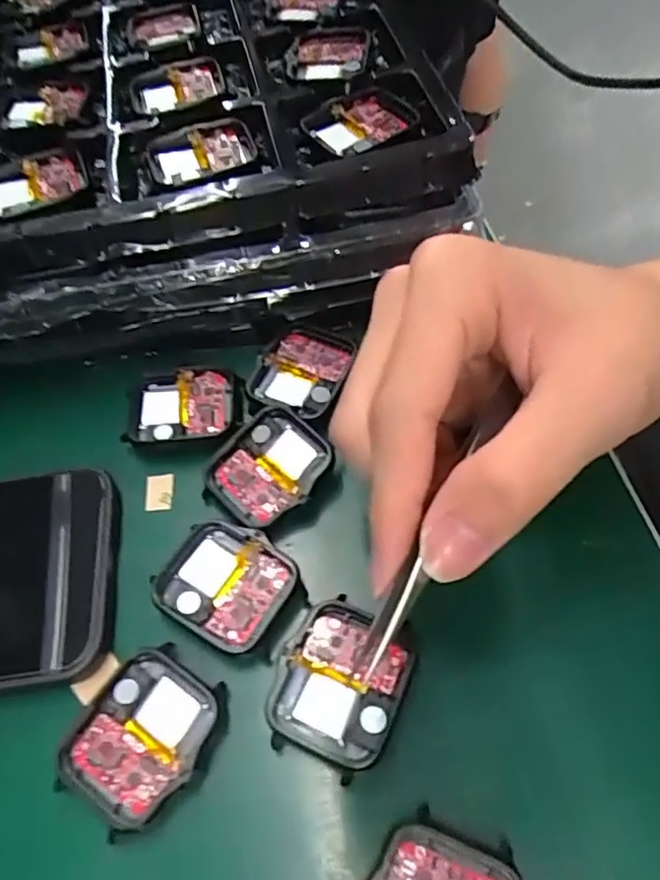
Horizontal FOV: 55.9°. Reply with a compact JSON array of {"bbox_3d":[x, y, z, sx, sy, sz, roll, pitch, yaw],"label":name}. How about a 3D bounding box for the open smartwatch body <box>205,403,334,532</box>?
[{"bbox_3d":[-0.024,0.010,0.229,0.038,0.008,0.041,38,69,27],"label":"open smartwatch body"}]

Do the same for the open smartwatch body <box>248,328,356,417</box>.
[{"bbox_3d":[-0.012,-0.028,0.257,0.035,0.008,0.038,16,61,17],"label":"open smartwatch body"}]

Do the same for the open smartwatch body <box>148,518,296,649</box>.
[{"bbox_3d":[-0.036,0.047,0.209,0.043,0.005,0.037,22,63,20],"label":"open smartwatch body"}]

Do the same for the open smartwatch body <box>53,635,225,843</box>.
[{"bbox_3d":[-0.055,0.088,0.185,0.039,0.005,0.046,27,65,22],"label":"open smartwatch body"}]

